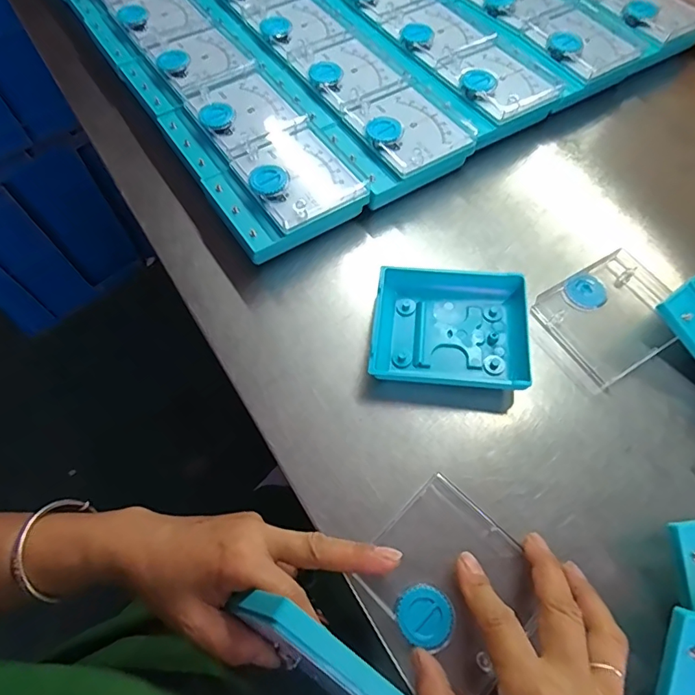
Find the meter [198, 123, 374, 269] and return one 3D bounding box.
[{"bbox_3d":[-0.054,-0.135,0.409,0.119,0.047,0.102,-32,67,-14],"label":"meter"}]

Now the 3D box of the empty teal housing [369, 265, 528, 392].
[{"bbox_3d":[0.078,-0.014,0.357,0.113,0.026,0.090,5,64,3],"label":"empty teal housing"}]

